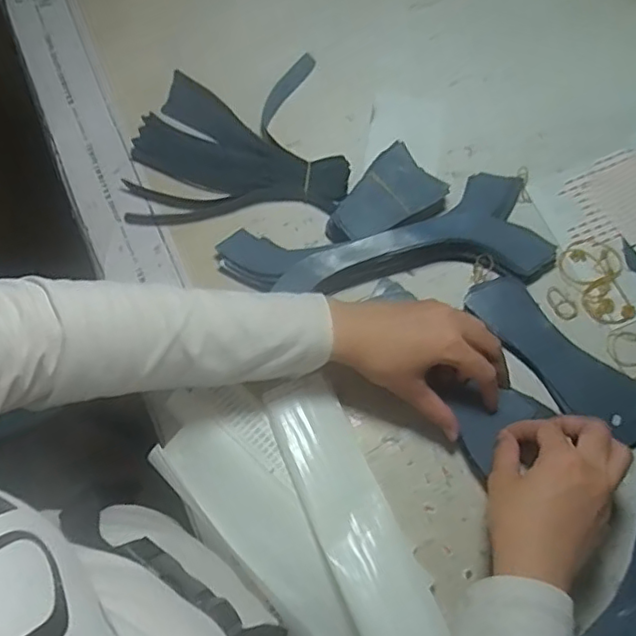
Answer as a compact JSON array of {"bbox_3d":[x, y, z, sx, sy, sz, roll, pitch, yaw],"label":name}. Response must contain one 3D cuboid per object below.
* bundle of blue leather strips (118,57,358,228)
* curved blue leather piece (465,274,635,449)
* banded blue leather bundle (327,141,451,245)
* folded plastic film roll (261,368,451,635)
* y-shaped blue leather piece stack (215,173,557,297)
[{"bbox_3d":[-0.073,-0.166,0.553,0.189,0.018,0.155,-2,70,0],"label":"bundle of blue leather strips"},{"bbox_3d":[0.196,0.033,0.486,0.175,0.009,0.054,42,78,12],"label":"curved blue leather piece"},{"bbox_3d":[0.057,-0.093,0.518,0.093,0.034,0.064,-42,75,-13],"label":"banded blue leather bundle"},{"bbox_3d":[0.022,0.133,0.427,0.055,0.010,0.200,-18,63,-18],"label":"folded plastic film roll"},{"bbox_3d":[0.055,-0.064,0.511,0.269,0.032,0.093,-9,71,-3],"label":"y-shaped blue leather piece stack"}]

